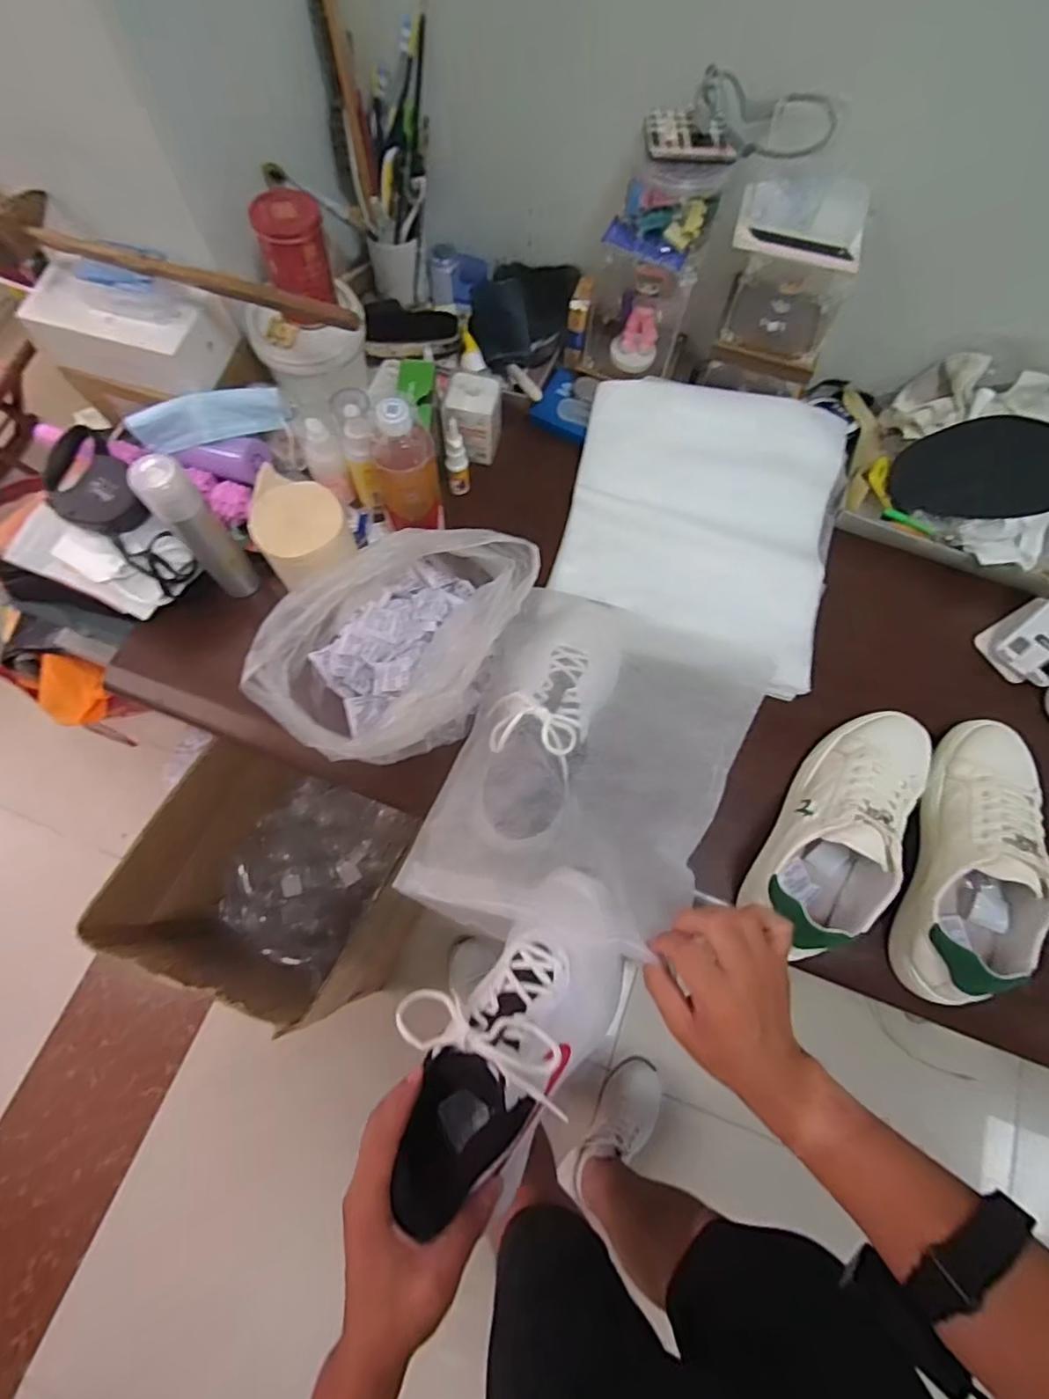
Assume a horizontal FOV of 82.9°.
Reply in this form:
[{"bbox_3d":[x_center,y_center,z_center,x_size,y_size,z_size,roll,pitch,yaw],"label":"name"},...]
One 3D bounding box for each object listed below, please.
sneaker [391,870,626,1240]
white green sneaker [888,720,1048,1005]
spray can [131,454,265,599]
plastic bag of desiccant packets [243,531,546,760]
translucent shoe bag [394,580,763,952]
[{"bbox_3d":[-0.006,0.248,0.446,0.115,0.103,0.248,33,69,9],"label":"sneaker"},{"bbox_3d":[0.454,0.149,0.582,0.100,0.086,0.292,22,71,6],"label":"white green sneaker"},{"bbox_3d":[-0.331,-0.169,0.612,0.043,0.195,0.035,-37,76,-14],"label":"spray can"},{"bbox_3d":[-0.126,-0.060,0.593,0.185,0.145,0.263,34,73,10],"label":"plastic bag of desiccant packets"},{"bbox_3d":[0.072,0.050,0.572,0.255,0.117,0.351,20,71,5],"label":"translucent shoe bag"}]

